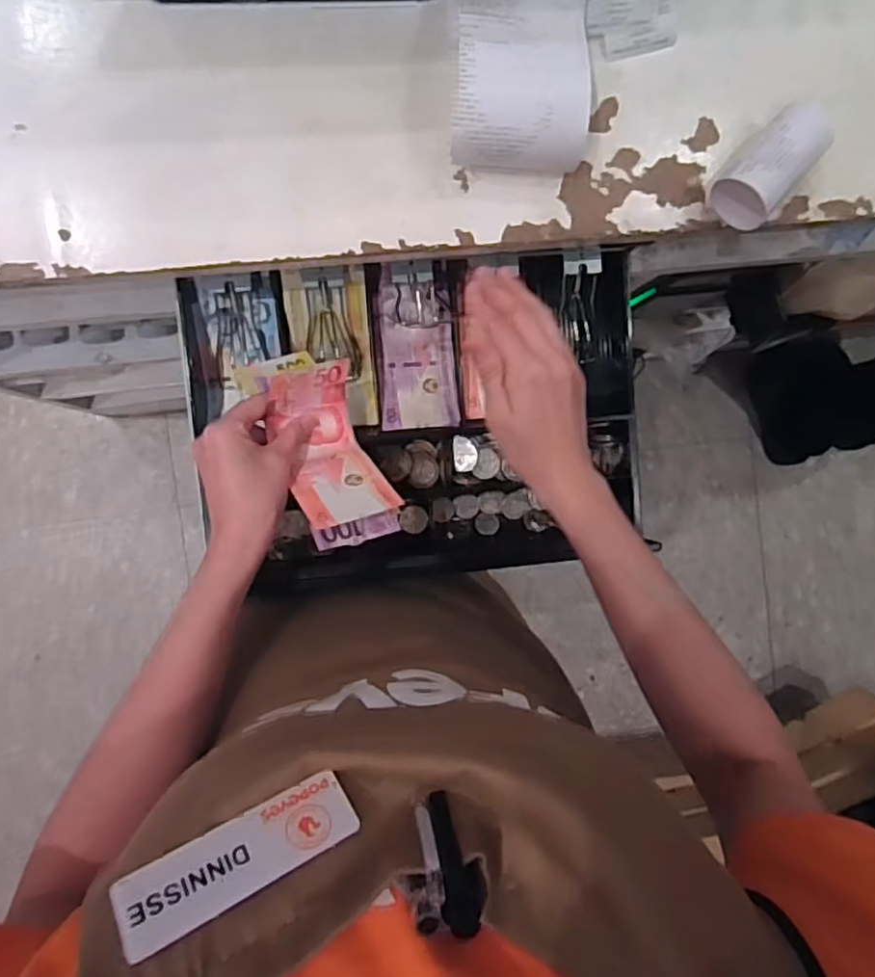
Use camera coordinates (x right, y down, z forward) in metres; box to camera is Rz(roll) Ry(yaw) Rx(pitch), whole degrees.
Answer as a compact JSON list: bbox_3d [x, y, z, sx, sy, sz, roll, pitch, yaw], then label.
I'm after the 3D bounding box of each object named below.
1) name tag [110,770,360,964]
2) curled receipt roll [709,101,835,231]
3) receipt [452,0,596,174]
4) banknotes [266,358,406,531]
[{"bbox_3d":[-0.063,0.118,0.212,0.074,0.004,0.024,-18,51,-30],"label":"name tag"},{"bbox_3d":[0.245,-0.238,0.488,0.049,0.050,0.081,43,87,-7],"label":"curled receipt roll"},{"bbox_3d":[0.060,-0.333,0.458,0.094,0.053,0.215,1,92,-8],"label":"receipt"},{"bbox_3d":[-0.078,-0.028,0.489,0.064,0.054,0.128,-18,70,-6],"label":"banknotes"}]

